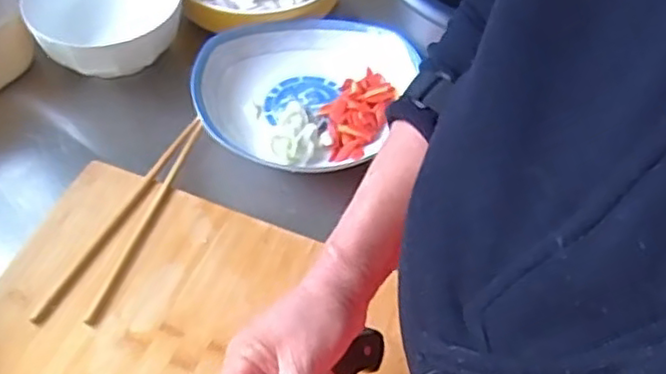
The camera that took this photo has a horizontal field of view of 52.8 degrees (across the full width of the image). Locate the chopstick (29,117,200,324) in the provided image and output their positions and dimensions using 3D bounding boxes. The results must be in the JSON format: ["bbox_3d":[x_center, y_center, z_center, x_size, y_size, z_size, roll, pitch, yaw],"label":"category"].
[{"bbox_3d":[-0.179,0.019,0.567,0.015,0.010,0.219,22,56,11],"label":"chopstick"}]

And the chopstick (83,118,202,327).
[{"bbox_3d":[-0.155,0.023,0.567,0.011,0.009,0.204,16,55,7],"label":"chopstick"}]

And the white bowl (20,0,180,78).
[{"bbox_3d":[-0.227,-0.168,0.678,0.140,0.068,0.140,2,54,-3],"label":"white bowl"}]

